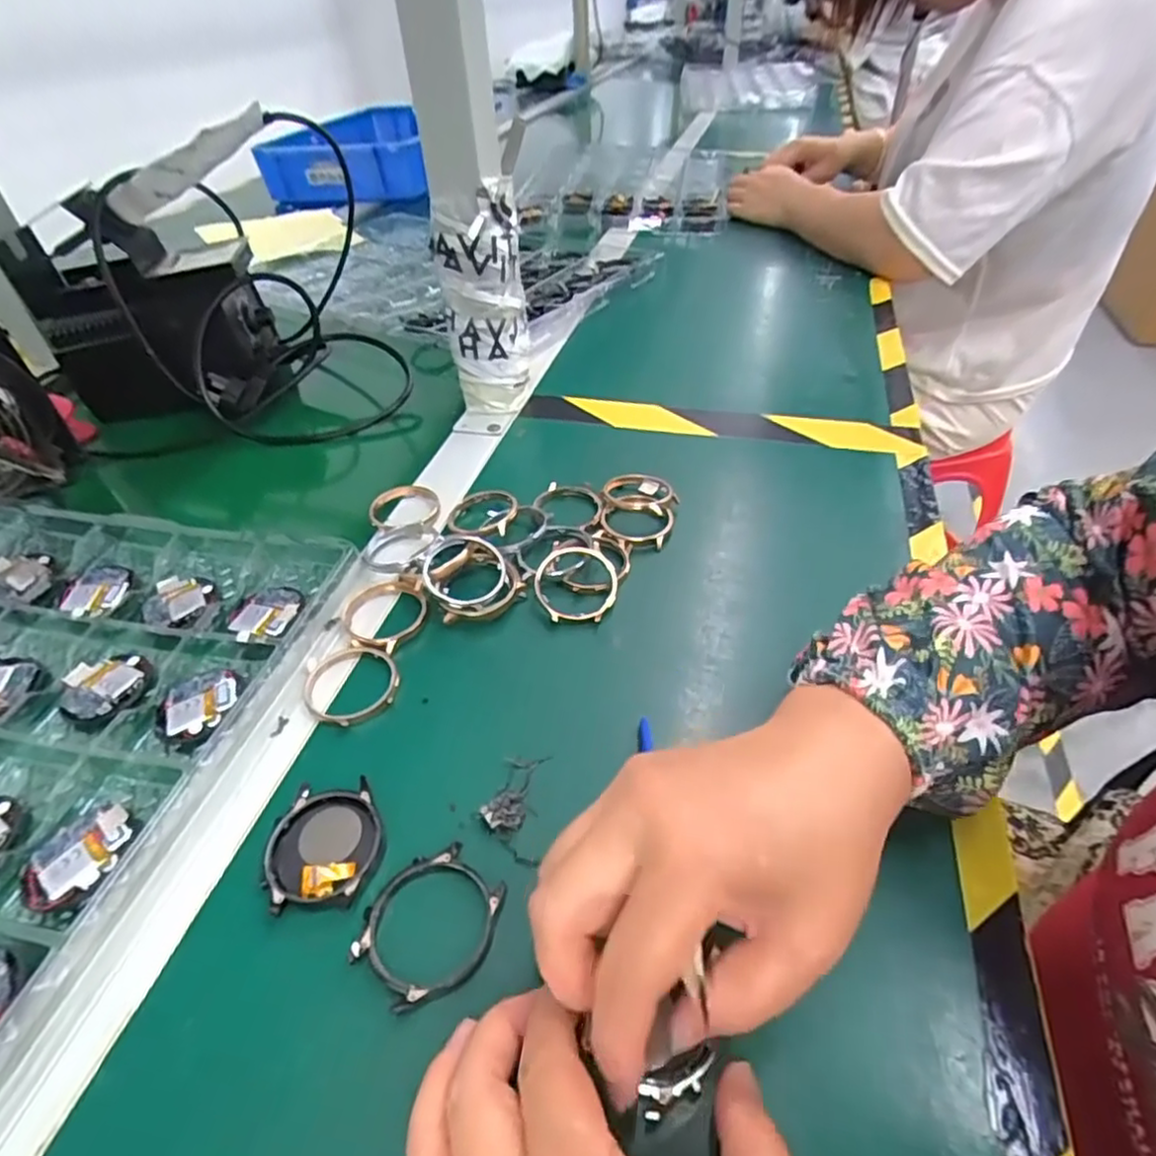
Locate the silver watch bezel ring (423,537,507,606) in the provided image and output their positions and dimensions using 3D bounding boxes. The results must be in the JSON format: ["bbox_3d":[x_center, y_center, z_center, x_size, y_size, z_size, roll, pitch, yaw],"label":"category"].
[{"bbox_3d":[-0.063,-0.004,0.366,0.044,0.006,0.046,5,54,-7],"label":"silver watch bezel ring"}]

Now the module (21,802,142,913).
[{"bbox_3d":[-0.205,0.113,0.268,0.037,0.008,0.043,6,43,11],"label":"module"}]

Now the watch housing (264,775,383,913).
[{"bbox_3d":[-0.103,0.107,0.265,0.044,0.012,0.048,-5,42,-2],"label":"watch housing"}]

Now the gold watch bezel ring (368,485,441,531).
[{"bbox_3d":[-0.113,-0.044,0.426,0.045,0.008,0.045,-2,42,2],"label":"gold watch bezel ring"}]

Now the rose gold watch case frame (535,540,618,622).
[{"bbox_3d":[0.000,0.004,0.367,0.047,0.007,0.048,-14,62,-9],"label":"rose gold watch case frame"}]

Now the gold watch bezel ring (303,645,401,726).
[{"bbox_3d":[-0.113,0.053,0.328,0.045,0.007,0.048,-2,42,2],"label":"gold watch bezel ring"}]

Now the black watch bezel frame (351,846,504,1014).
[{"bbox_3d":[-0.054,0.129,0.244,0.047,0.006,0.053,27,50,29],"label":"black watch bezel frame"}]

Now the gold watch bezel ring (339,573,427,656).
[{"bbox_3d":[-0.107,0.017,0.360,0.043,0.012,0.051,6,45,4],"label":"gold watch bezel ring"}]

